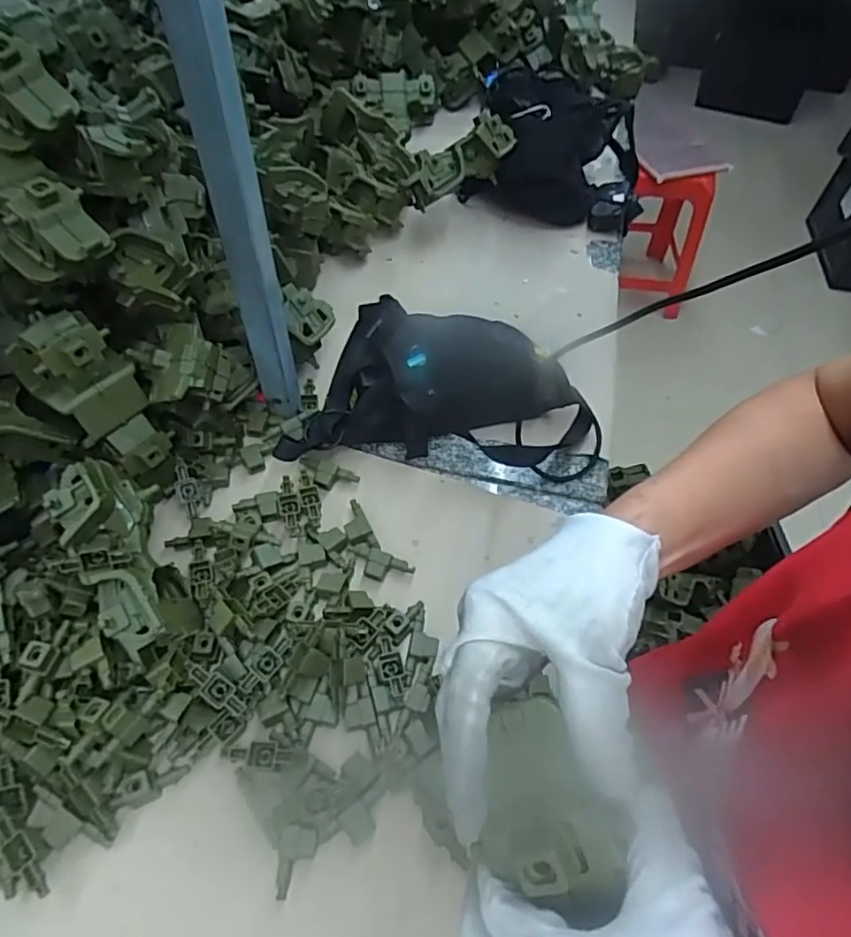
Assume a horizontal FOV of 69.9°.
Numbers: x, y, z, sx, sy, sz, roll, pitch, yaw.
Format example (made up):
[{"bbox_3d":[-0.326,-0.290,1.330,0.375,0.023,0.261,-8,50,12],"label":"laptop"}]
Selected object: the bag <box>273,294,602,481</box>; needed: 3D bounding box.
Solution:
[{"bbox_3d":[0.024,-0.092,0.665,0.329,0.107,0.175,1,55,-4],"label":"bag"}]

